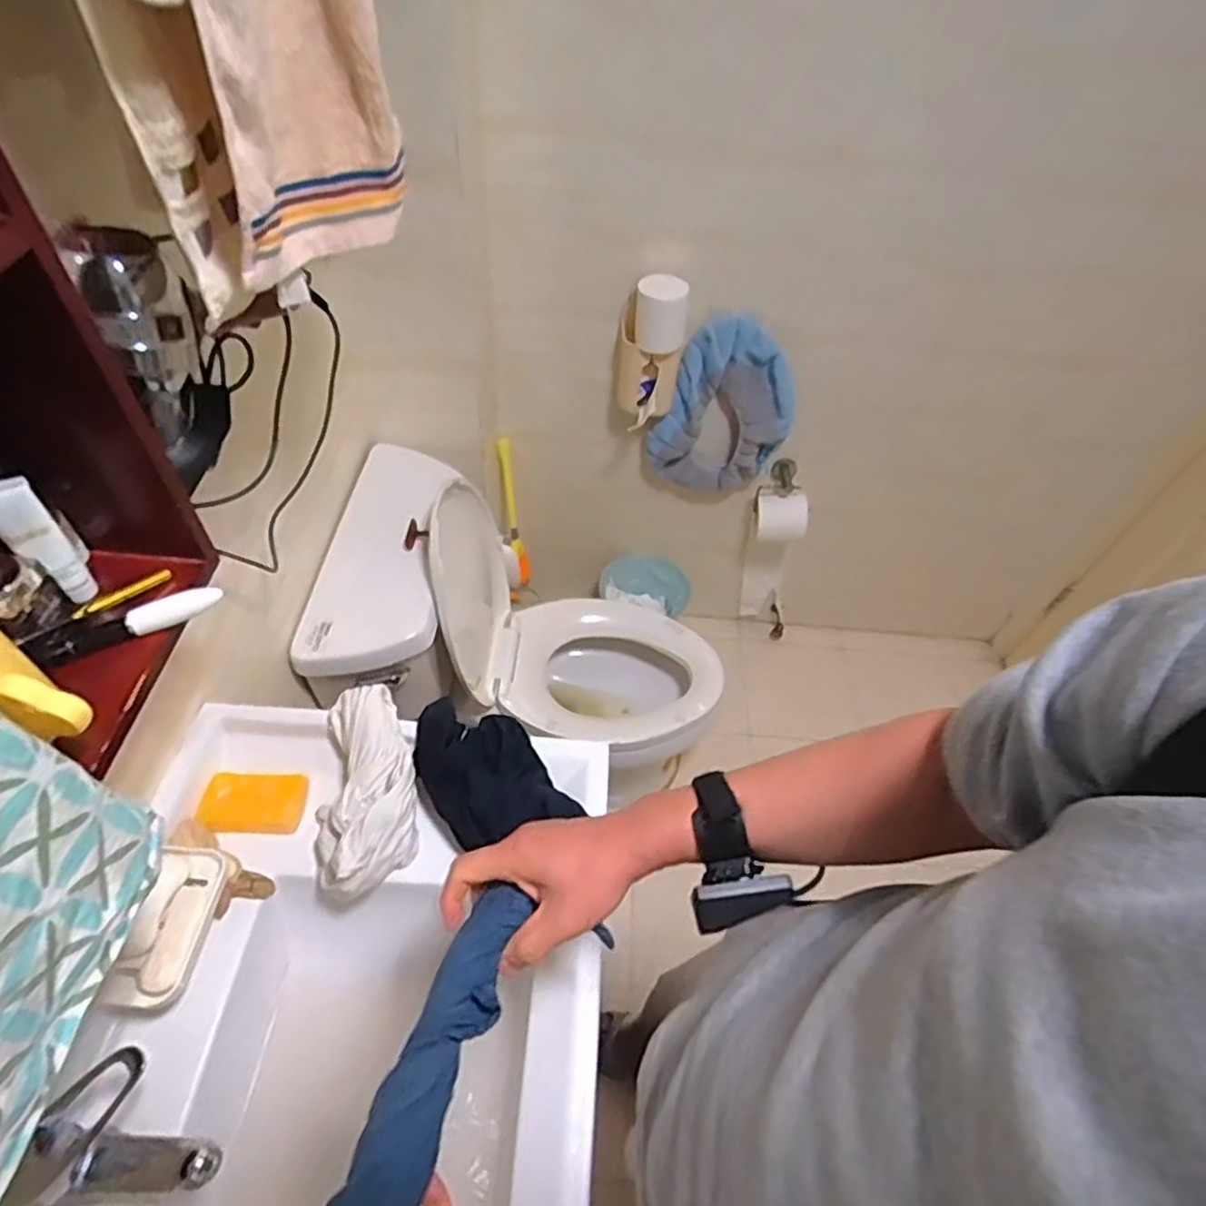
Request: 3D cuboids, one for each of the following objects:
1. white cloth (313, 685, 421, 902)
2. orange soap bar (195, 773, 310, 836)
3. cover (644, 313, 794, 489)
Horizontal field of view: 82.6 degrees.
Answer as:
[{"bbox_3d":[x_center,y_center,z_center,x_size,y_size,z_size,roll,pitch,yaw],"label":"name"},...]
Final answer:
[{"bbox_3d":[-0.259,0.200,0.747,0.108,0.073,0.210,-2,52,-7],"label":"white cloth"},{"bbox_3d":[-0.380,0.216,0.750,0.098,0.032,0.060,0,51,-5],"label":"orange soap bar"},{"bbox_3d":[0.243,-0.380,1.430,0.282,0.382,0.070,8,51,1],"label":"cover"}]

